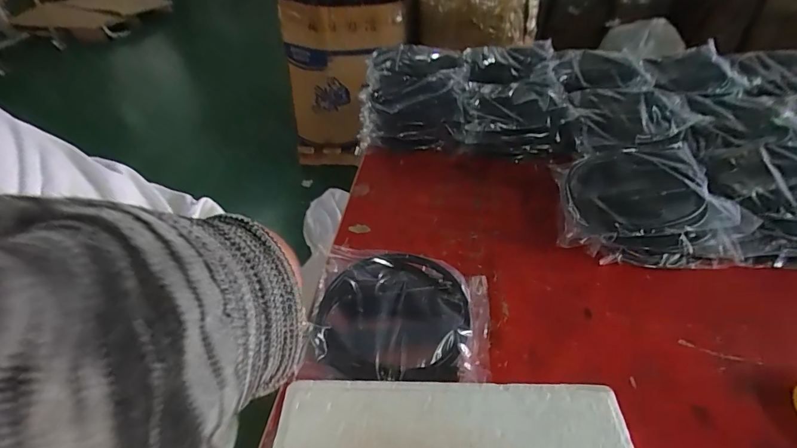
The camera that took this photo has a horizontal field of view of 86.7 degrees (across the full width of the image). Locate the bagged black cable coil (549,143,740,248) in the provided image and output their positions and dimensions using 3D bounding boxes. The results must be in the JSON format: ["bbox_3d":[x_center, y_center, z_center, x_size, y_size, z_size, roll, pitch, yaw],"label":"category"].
[{"bbox_3d":[0.473,-0.074,0.859,0.274,0.067,0.303,8,43,11],"label":"bagged black cable coil"}]

